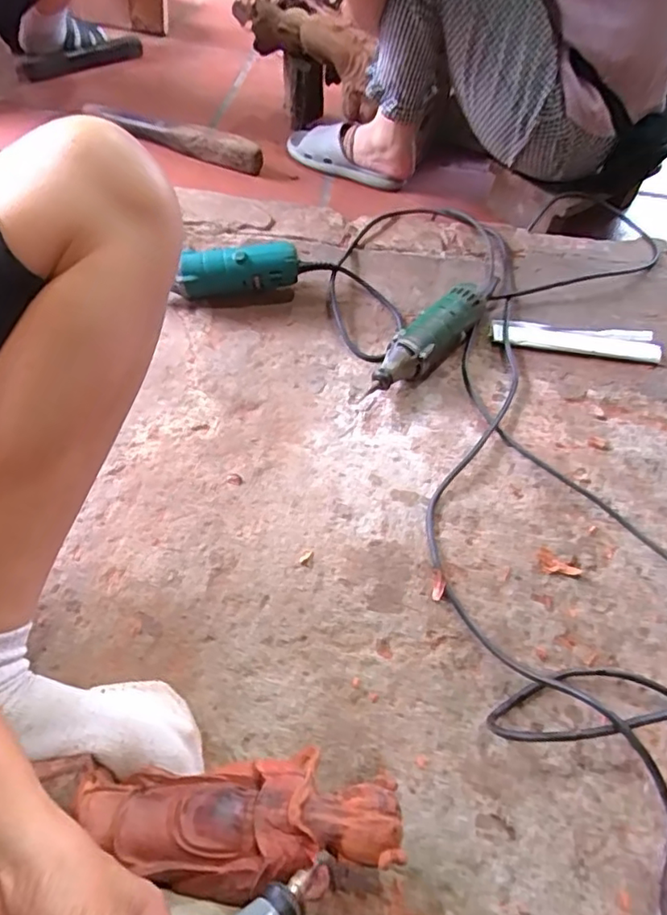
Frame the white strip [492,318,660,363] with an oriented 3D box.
[{"bbox_3d":[0.306,-0.150,0.712,0.205,0.012,0.044,7,52,2],"label":"white strip"}]

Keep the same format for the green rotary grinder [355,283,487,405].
[{"bbox_3d":[0.113,-0.139,0.668,0.050,0.058,0.203,35,58,22],"label":"green rotary grinder"}]

